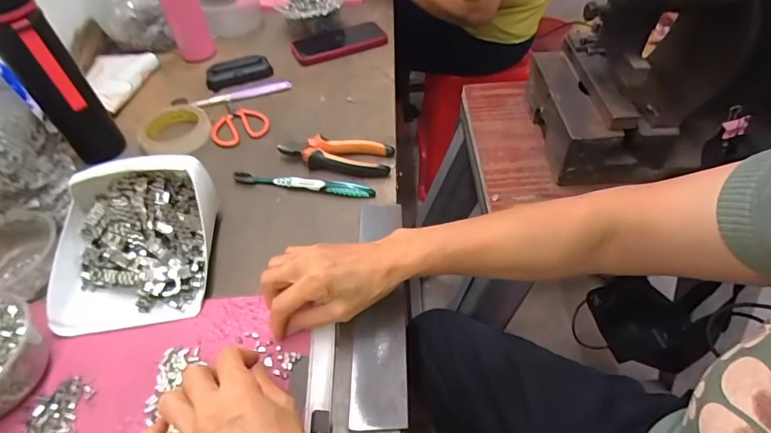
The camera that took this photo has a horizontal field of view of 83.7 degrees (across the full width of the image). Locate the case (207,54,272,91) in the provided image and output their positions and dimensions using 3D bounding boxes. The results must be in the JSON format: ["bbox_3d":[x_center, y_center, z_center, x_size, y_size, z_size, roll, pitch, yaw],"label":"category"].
[{"bbox_3d":[-0.249,-0.247,0.729,0.107,0.018,0.052,-20,50,-12],"label":"case"}]

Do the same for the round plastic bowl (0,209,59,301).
[{"bbox_3d":[-0.406,0.044,0.470,0.101,0.048,0.103,-24,51,-15],"label":"round plastic bowl"}]

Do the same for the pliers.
[{"bbox_3d":[-0.065,-0.082,0.574,0.148,0.025,0.054,10,50,13],"label":"pliers"}]

